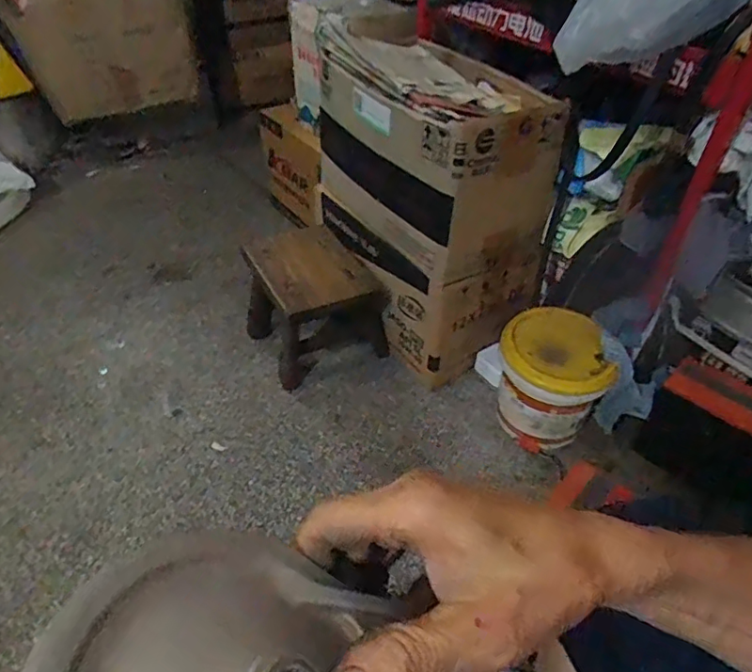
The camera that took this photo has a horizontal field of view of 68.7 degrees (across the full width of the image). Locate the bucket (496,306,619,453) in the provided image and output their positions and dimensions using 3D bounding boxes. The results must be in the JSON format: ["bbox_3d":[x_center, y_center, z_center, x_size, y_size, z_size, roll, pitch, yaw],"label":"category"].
[{"bbox_3d":[0.281,0.068,0.897,0.169,0.174,0.152,10,42,9],"label":"bucket"}]

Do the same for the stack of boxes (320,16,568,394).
[{"bbox_3d":[0.081,-0.257,1.009,0.265,0.442,0.456,-21,47,-24],"label":"stack of boxes"}]

